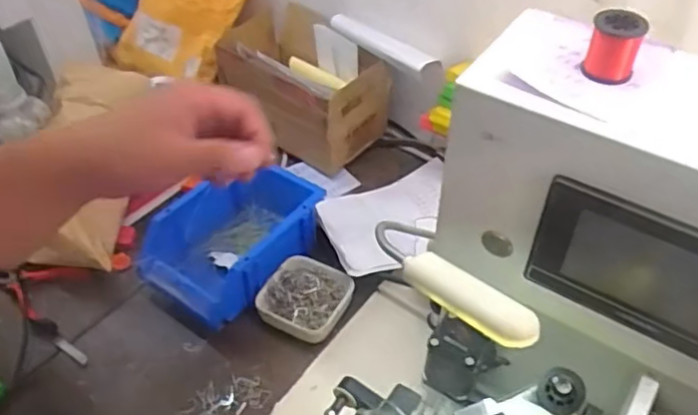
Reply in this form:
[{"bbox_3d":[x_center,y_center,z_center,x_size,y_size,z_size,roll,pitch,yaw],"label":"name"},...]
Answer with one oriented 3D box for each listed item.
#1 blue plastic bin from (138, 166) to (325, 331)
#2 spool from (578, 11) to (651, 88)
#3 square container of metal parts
[{"bbox_3d":[-0.125,0.037,0.673,0.130,0.077,0.180,24,50,24],"label":"blue plastic bin"},{"bbox_3d":[0.144,-0.087,0.338,0.025,0.032,0.026,-1,45,1],"label":"spool"},{"bbox_3d":[-0.044,0.095,0.645,0.080,0.030,0.087,24,50,24],"label":"square container of metal parts"}]

